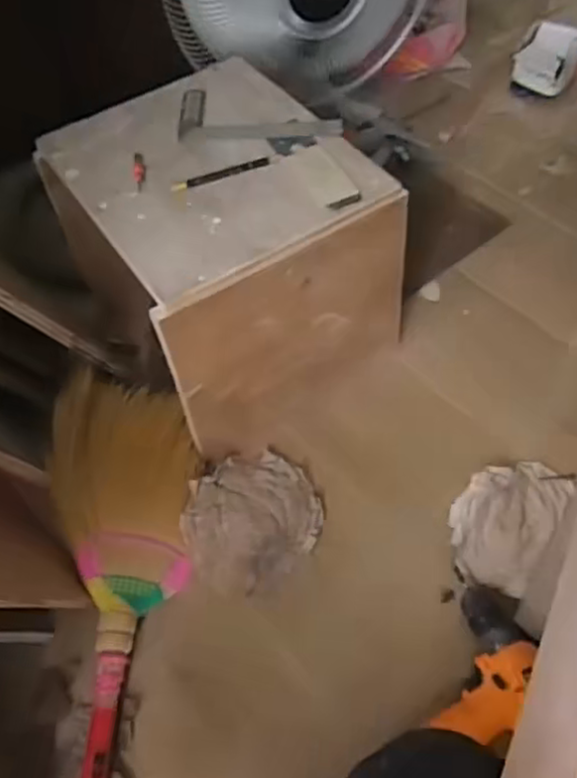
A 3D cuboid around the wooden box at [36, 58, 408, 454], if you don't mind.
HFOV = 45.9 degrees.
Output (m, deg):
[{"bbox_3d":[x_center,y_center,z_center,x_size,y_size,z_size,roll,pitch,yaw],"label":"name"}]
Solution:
[{"bbox_3d":[-0.080,-0.186,0.917,0.320,0.316,0.351,-29,60,-17],"label":"wooden box"}]

